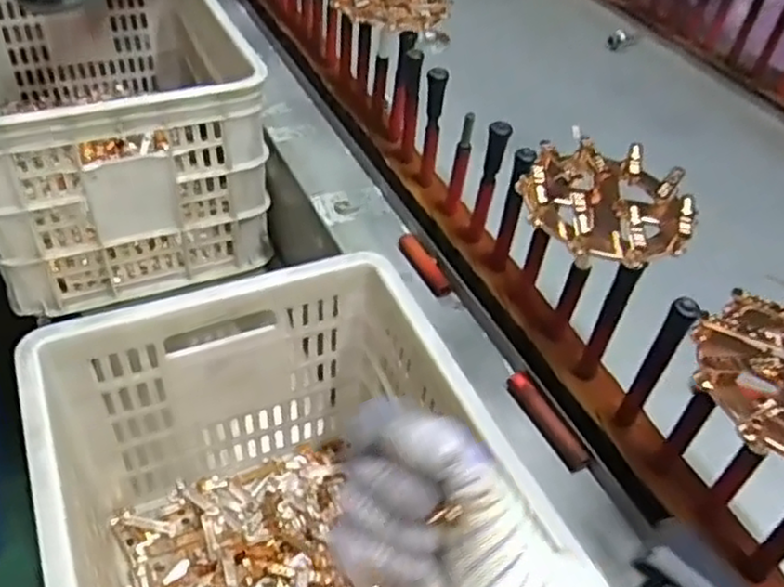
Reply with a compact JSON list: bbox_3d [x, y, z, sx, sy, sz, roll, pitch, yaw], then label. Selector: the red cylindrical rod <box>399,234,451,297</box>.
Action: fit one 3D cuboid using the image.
[{"bbox_3d":[0.033,-0.030,0.746,0.019,0.015,0.088,-18,48,-24],"label":"red cylindrical rod"}]

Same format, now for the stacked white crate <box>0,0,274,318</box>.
[{"bbox_3d":[-0.389,-0.254,0.970,0.331,0.265,0.472,-12,46,-19],"label":"stacked white crate"}]

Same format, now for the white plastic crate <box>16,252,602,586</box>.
[{"bbox_3d":[-0.064,0.225,0.526,0.296,0.242,0.441,-15,47,-22],"label":"white plastic crate"}]

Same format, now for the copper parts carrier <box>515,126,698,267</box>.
[{"bbox_3d":[0.166,-0.070,0.556,0.126,0.046,0.120,20,45,14],"label":"copper parts carrier"}]

